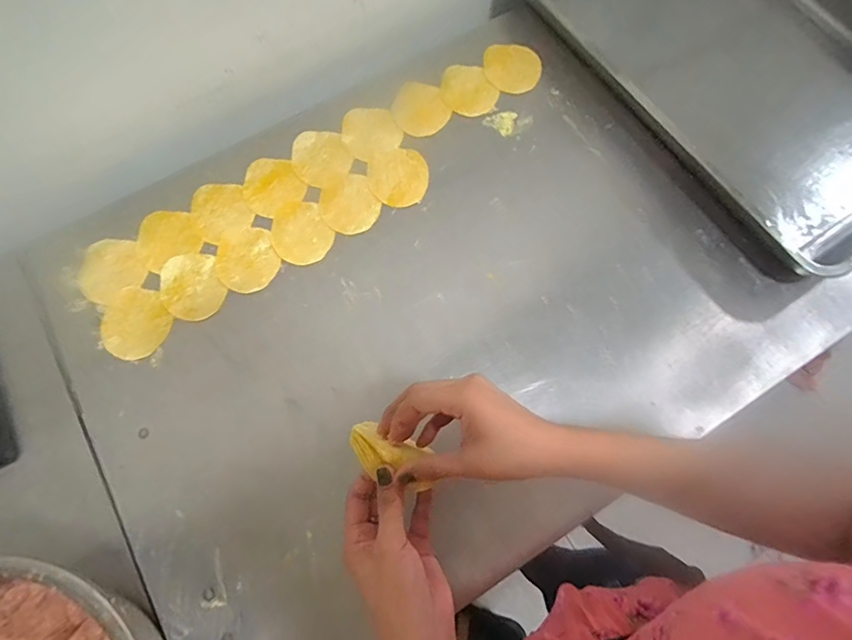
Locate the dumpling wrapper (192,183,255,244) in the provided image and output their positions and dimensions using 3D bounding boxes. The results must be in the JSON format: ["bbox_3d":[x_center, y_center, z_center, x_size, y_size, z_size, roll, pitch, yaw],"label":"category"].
[{"bbox_3d":[-0.258,-0.137,0.612,0.070,0.005,0.079,-27,73,-8],"label":"dumpling wrapper"}]

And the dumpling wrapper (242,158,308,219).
[{"bbox_3d":[-0.199,-0.173,0.625,0.073,0.006,0.079,-31,73,-9],"label":"dumpling wrapper"}]

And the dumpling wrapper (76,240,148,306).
[{"bbox_3d":[-0.375,-0.061,0.580,0.074,0.004,0.075,2,70,-6],"label":"dumpling wrapper"}]

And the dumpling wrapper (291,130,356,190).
[{"bbox_3d":[-0.136,-0.212,0.635,0.073,0.005,0.079,-32,78,-10],"label":"dumpling wrapper"}]

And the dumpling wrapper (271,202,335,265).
[{"bbox_3d":[-0.155,-0.108,0.601,0.069,0.004,0.088,-33,74,-9],"label":"dumpling wrapper"}]

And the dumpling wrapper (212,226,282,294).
[{"bbox_3d":[-0.218,-0.074,0.589,0.072,0.004,0.083,-27,73,-8],"label":"dumpling wrapper"}]

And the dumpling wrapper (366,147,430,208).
[{"bbox_3d":[-0.036,-0.184,0.625,0.076,0.004,0.084,0,71,1],"label":"dumpling wrapper"}]

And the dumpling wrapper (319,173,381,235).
[{"bbox_3d":[-0.097,-0.145,0.612,0.069,0.004,0.083,-29,73,-8],"label":"dumpling wrapper"}]

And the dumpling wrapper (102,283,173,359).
[{"bbox_3d":[-0.334,0.002,0.562,0.075,0.004,0.081,1,72,-4],"label":"dumpling wrapper"}]

